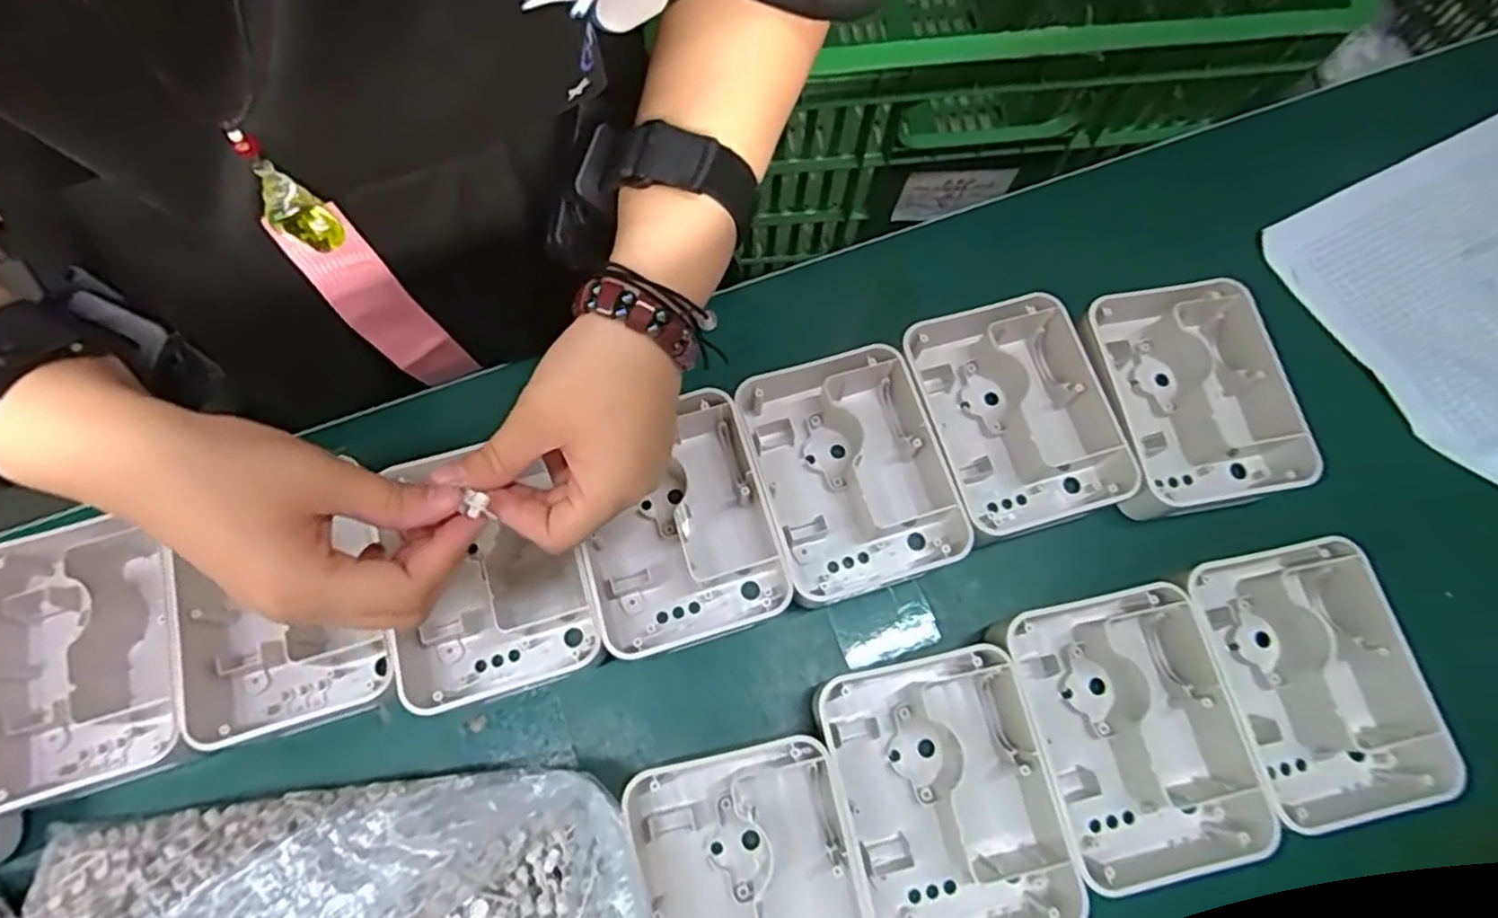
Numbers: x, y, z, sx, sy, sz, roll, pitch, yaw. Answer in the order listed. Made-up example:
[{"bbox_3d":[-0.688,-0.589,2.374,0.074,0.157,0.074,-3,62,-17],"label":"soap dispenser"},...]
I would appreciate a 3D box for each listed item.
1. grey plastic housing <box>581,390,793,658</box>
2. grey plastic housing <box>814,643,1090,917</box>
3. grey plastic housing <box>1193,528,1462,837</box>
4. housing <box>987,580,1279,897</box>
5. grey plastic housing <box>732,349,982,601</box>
[{"bbox_3d":[-0.041,0.034,0.392,0.098,0.040,0.128,-17,73,-8],"label":"grey plastic housing"},{"bbox_3d":[0.093,0.165,0.349,0.097,0.035,0.133,-13,73,-7],"label":"grey plastic housing"},{"bbox_3d":[0.282,0.112,0.370,0.090,0.051,0.129,-7,72,-5],"label":"grey plastic housing"},{"bbox_3d":[0.185,0.136,0.360,0.098,0.038,0.134,-11,73,-6],"label":"housing"},{"bbox_3d":[0.054,0.007,0.404,0.099,0.037,0.133,-16,73,-8],"label":"grey plastic housing"}]

